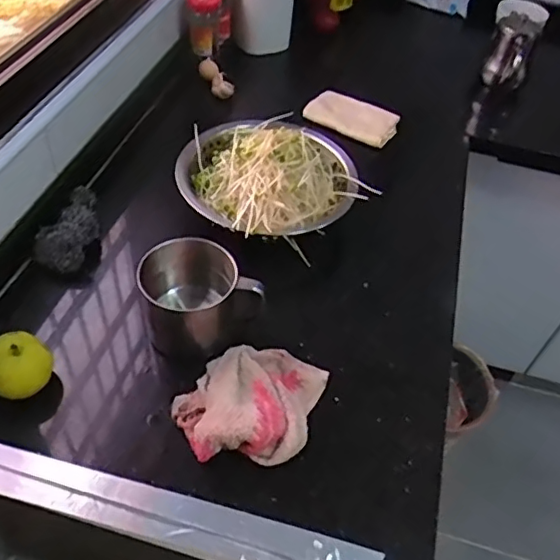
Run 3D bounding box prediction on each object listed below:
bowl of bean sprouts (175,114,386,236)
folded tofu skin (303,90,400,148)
[{"bbox_3d":[-0.021,-0.180,0.878,0.270,0.087,0.256,3,48,-4],"label":"bowl of bean sprouts"},{"bbox_3d":[0.140,-0.318,1.126,0.175,0.033,0.091,24,50,14],"label":"folded tofu skin"}]

